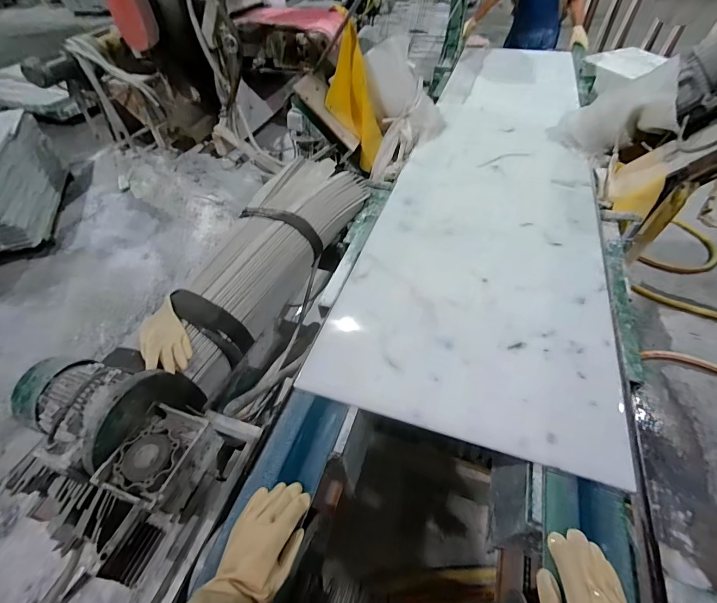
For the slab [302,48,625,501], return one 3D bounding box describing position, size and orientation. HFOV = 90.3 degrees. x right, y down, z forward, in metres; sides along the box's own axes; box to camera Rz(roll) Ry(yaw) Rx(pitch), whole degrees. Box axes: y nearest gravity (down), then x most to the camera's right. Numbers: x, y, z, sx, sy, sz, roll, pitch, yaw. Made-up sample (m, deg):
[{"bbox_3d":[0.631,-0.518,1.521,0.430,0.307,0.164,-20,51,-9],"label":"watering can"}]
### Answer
[{"bbox_3d":[0.515,-0.537,1.298,0.610,0.019,2.170,14,51,14],"label":"slab"}]

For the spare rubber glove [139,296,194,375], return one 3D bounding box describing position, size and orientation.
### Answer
[{"bbox_3d":[-0.481,0.085,0.876,0.103,0.047,0.216,-24,52,-17],"label":"spare rubber glove"}]

